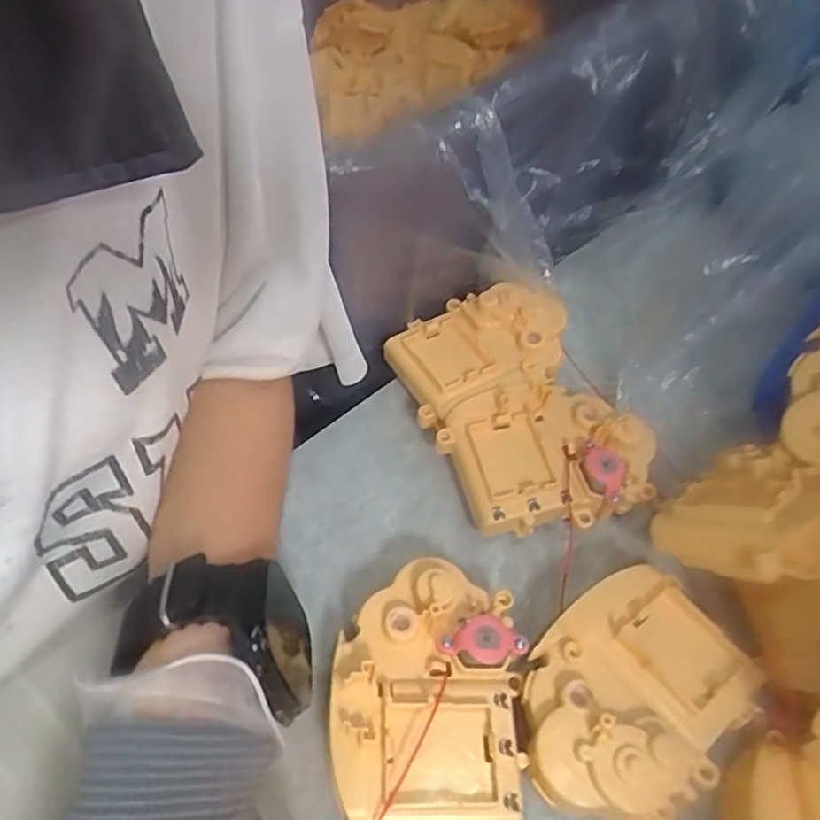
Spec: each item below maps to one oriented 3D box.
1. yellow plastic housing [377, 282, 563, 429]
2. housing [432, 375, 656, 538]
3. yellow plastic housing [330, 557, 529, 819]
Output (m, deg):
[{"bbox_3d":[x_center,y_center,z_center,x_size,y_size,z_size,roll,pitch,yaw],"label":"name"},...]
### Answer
[{"bbox_3d":[0.039,-0.030,0.373,0.096,0.033,0.065,-20,55,-19],"label":"yellow plastic housing"},{"bbox_3d":[0.066,0.023,0.333,0.098,0.038,0.073,-11,53,-13],"label":"housing"},{"bbox_3d":[0.007,0.109,0.262,0.071,0.040,0.092,-3,51,-7],"label":"yellow plastic housing"}]

